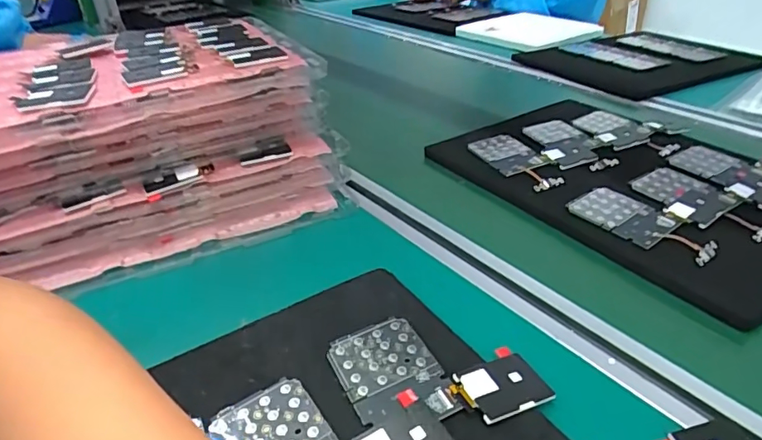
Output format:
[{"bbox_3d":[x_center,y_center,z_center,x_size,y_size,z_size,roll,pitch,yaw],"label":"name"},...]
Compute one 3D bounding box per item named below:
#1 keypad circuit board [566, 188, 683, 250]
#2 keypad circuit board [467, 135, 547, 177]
[{"bbox_3d":[0.210,-0.005,0.440,0.053,0.007,0.078,-23,39,-30],"label":"keypad circuit board"},{"bbox_3d":[0.136,-0.072,0.548,0.053,0.008,0.073,-15,35,-20],"label":"keypad circuit board"}]

